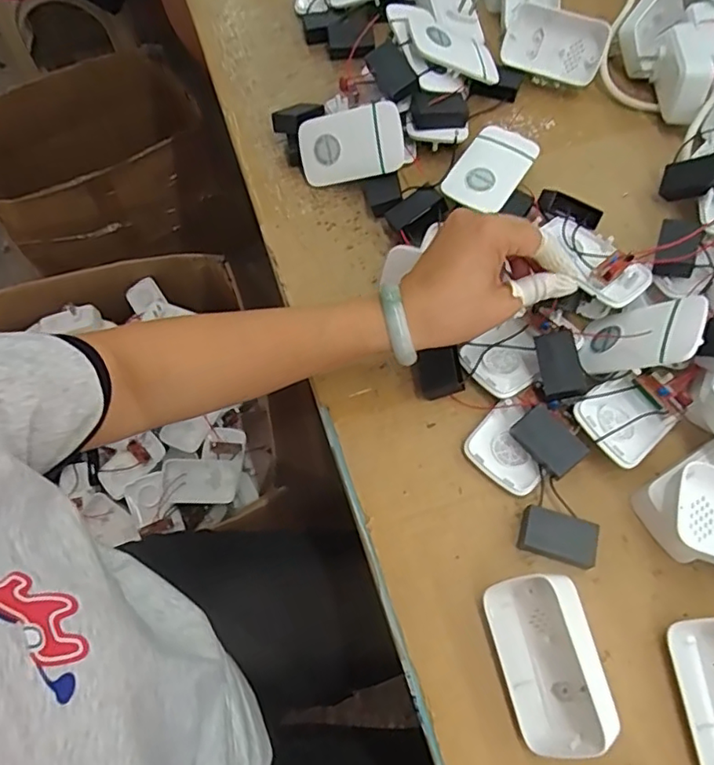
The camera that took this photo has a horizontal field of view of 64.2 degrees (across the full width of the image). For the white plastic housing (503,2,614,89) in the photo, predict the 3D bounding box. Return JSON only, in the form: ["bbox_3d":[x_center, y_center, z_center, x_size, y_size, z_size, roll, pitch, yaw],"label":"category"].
[{"bbox_3d":[0.204,-0.344,0.586,0.099,0.060,0.017,27,24,11],"label":"white plastic housing"}]

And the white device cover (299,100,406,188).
[{"bbox_3d":[-0.007,-0.215,0.517,0.095,0.017,0.060,-4,101,22],"label":"white device cover"}]

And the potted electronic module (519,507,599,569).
[{"bbox_3d":[0.137,0.106,0.391,0.048,0.018,0.030,16,67,9],"label":"potted electronic module"}]

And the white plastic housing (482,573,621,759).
[{"bbox_3d":[0.114,0.168,0.344,0.033,0.058,0.095,-3,64,-32],"label":"white plastic housing"}]

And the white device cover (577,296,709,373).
[{"bbox_3d":[0.205,-0.033,0.417,0.010,0.092,0.060,40,60,-23],"label":"white device cover"}]

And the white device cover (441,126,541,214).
[{"bbox_3d":[0.122,-0.194,0.513,0.058,0.008,0.099,32,69,11],"label":"white device cover"}]

